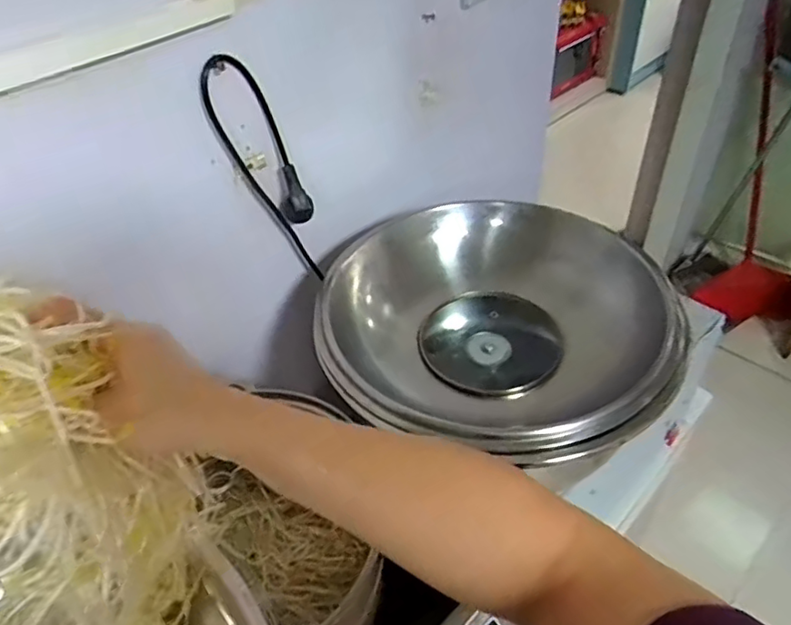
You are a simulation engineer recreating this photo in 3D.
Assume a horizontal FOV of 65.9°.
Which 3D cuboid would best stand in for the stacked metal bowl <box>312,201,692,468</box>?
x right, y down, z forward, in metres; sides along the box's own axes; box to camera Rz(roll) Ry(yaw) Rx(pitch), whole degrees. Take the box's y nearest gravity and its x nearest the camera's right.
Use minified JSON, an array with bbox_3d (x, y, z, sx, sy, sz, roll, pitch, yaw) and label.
[{"bbox_3d":[0.104,0.032,0.658,0.332,0.155,0.317,-3,41,3],"label":"stacked metal bowl"}]

